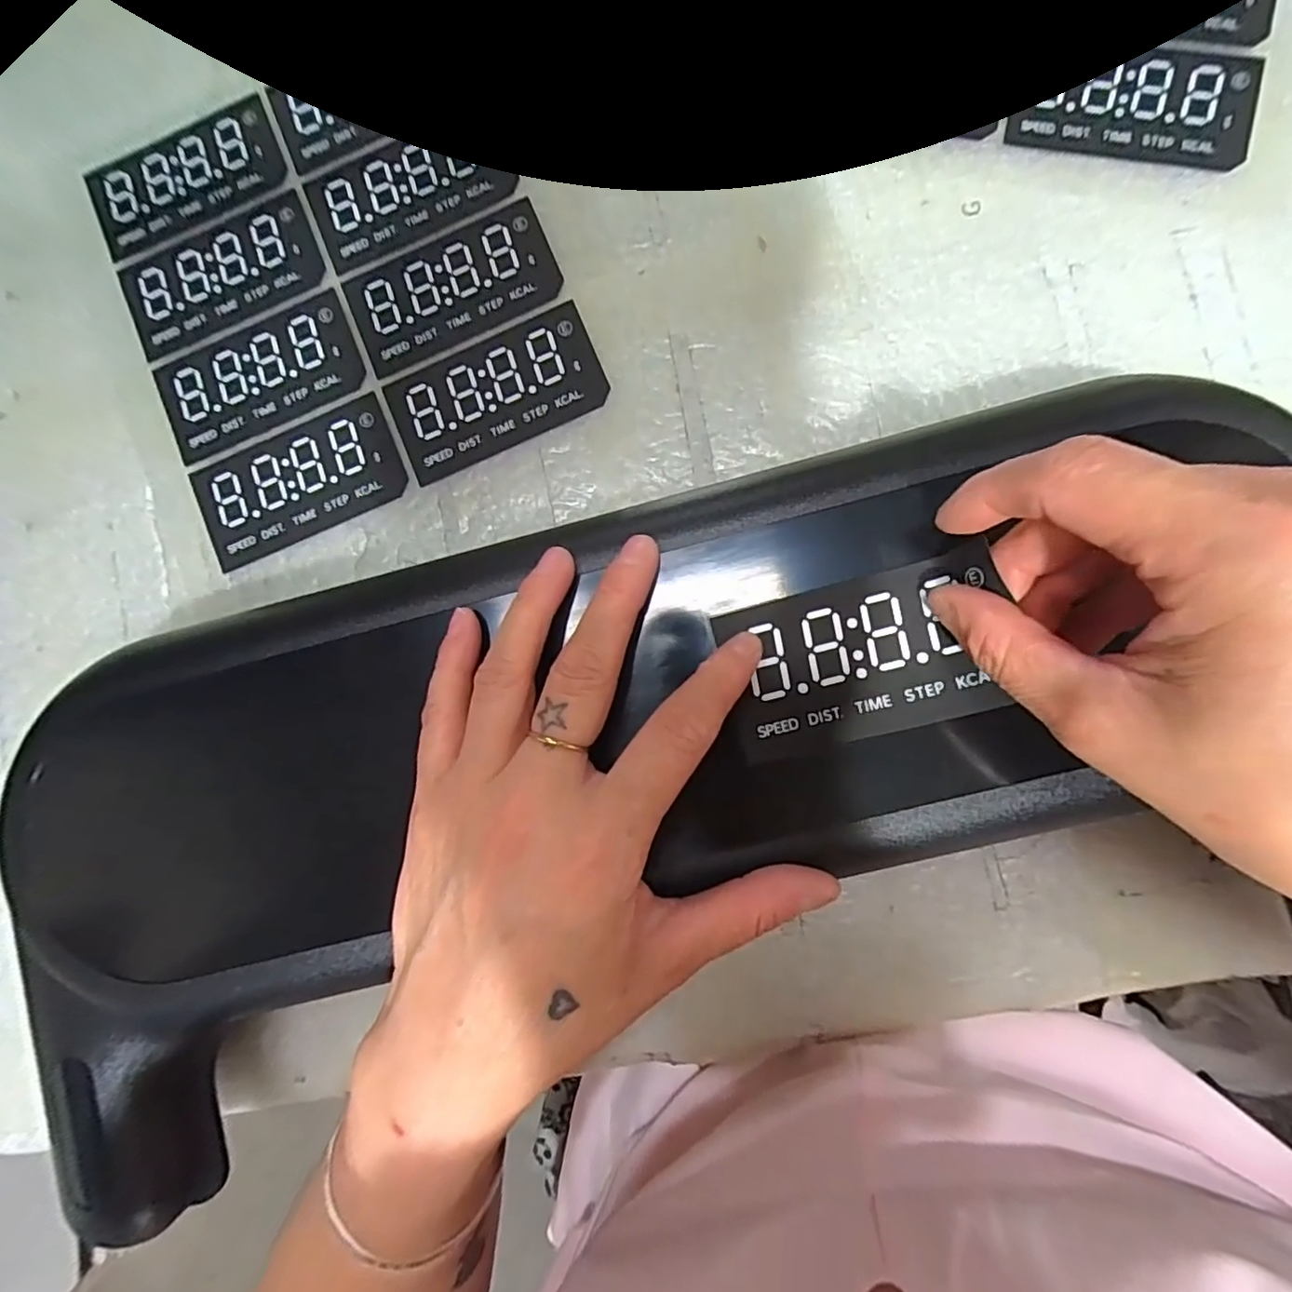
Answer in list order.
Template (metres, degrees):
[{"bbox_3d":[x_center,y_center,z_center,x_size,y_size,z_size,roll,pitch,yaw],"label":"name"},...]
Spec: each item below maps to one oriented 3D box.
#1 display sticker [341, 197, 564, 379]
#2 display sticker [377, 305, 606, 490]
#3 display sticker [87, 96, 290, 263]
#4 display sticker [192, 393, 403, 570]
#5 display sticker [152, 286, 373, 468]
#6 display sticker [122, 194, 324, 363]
[{"bbox_3d":[-0.085,-0.158,0.260,0.091,0.004,0.049,-22,86,3],"label":"display sticker"},{"bbox_3d":[-0.065,-0.109,0.255,0.090,0.004,0.048,-22,86,3],"label":"display sticker"},{"bbox_3d":[-0.214,-0.219,0.277,0.092,0.004,0.047,-23,86,3],"label":"display sticker"},{"bbox_3d":[-0.153,-0.073,0.261,0.090,0.004,0.048,-22,86,3],"label":"display sticker"},{"bbox_3d":[-0.174,-0.122,0.267,0.092,0.004,0.047,-22,86,3],"label":"display sticker"},{"bbox_3d":[-0.194,-0.169,0.272,0.091,0.004,0.047,-22,86,3],"label":"display sticker"}]

